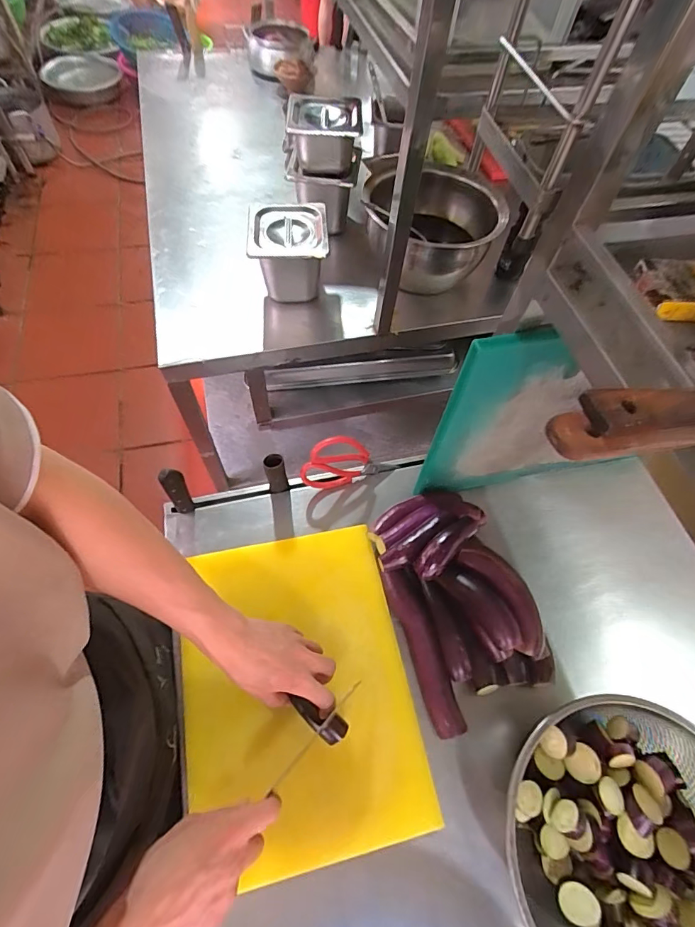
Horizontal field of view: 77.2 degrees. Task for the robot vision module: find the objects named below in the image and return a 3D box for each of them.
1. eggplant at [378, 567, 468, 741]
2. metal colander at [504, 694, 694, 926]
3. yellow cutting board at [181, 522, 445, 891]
[{"bbox_3d":[0.109,0.261,0.621,0.043,0.037,0.228,-14,63,-12],"label":"eggplant"},{"bbox_3d":[0.335,0.458,0.512,0.270,0.116,0.293,2,61,-3],"label":"metal colander"},{"bbox_3d":[-0.069,0.297,0.597,0.295,0.023,0.391,-9,62,-9],"label":"yellow cutting board"}]

